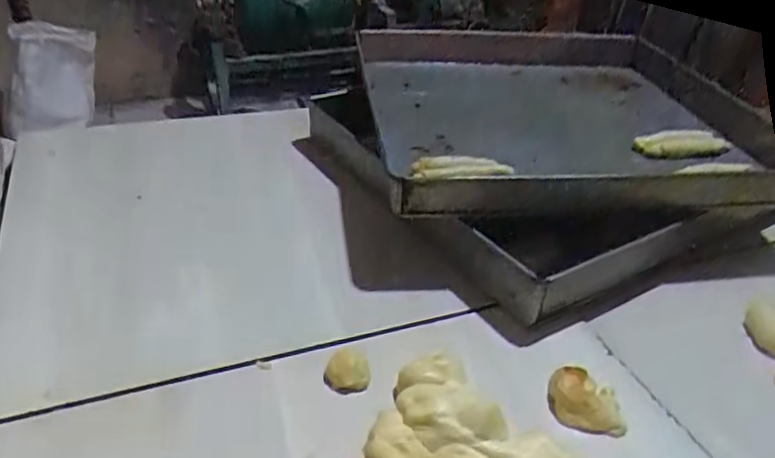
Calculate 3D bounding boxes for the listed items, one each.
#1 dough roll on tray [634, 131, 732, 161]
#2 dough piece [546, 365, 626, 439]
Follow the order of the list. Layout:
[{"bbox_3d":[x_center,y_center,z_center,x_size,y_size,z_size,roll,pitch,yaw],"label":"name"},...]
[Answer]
[{"bbox_3d":[0.354,-0.103,0.734,0.117,0.032,0.024,-1,34,-5],"label":"dough roll on tray"},{"bbox_3d":[0.157,0.132,0.483,0.057,0.018,0.047,9,34,10],"label":"dough piece"}]

